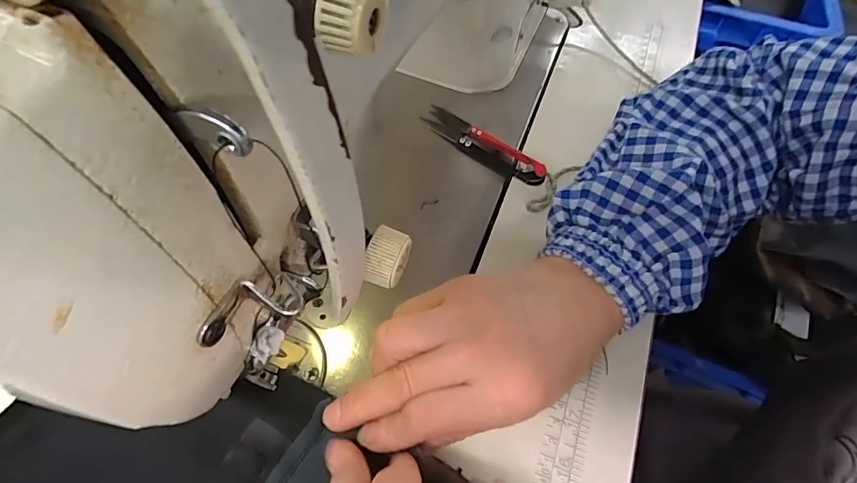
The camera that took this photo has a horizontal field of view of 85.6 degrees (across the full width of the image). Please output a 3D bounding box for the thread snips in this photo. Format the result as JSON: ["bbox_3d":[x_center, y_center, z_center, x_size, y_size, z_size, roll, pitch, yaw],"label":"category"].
[{"bbox_3d":[0.041,-0.073,0.348,0.103,0.008,0.023,36,65,17],"label":"thread snips"}]

